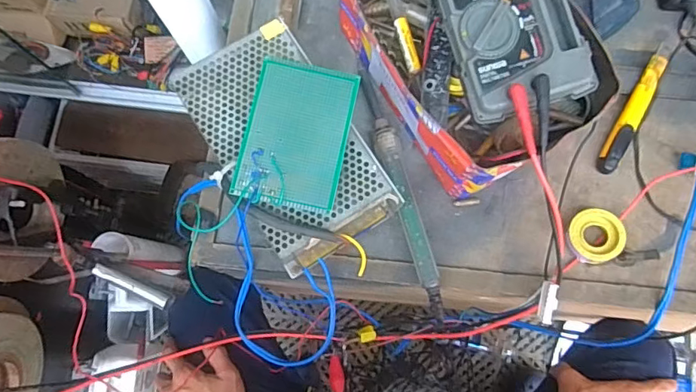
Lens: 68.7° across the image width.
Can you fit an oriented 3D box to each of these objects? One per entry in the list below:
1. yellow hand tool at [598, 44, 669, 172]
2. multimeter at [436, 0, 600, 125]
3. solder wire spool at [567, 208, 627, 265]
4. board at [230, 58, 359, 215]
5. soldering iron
[{"bbox_3d":[0.271,-0.082,0.481,0.019,0.022,0.135,31,80,6],"label":"yellow hand tool"},{"bbox_3d":[0.126,-0.153,0.402,0.100,0.035,0.165,-17,79,-3],"label":"multimeter"},{"bbox_3d":[0.221,0.035,0.453,0.046,0.018,0.049,0,78,0],"label":"solder wire spool"},{"bbox_3d":[-0.041,-0.050,0.410,0.079,0.013,0.116,12,78,-3],"label":"board"},{"bbox_3d":[0.046,-0.009,0.461,0.020,0.023,0.235,-15,79,-3],"label":"soldering iron"}]

